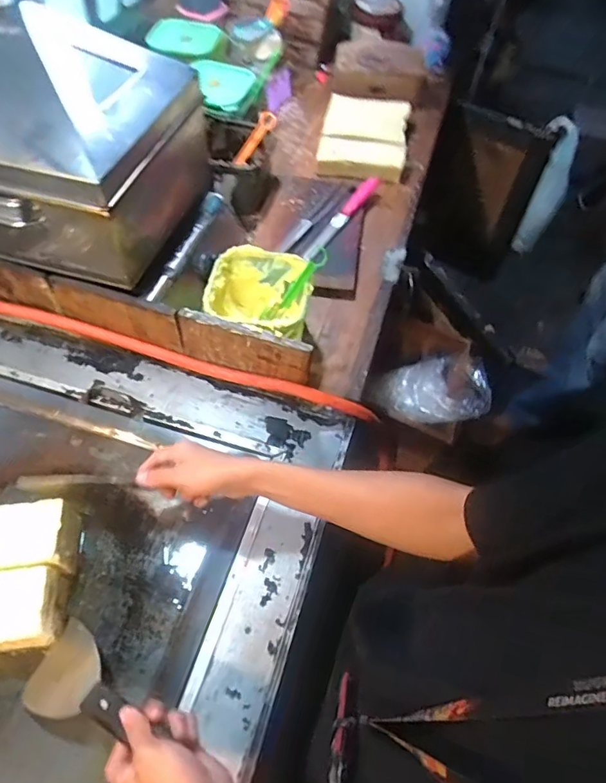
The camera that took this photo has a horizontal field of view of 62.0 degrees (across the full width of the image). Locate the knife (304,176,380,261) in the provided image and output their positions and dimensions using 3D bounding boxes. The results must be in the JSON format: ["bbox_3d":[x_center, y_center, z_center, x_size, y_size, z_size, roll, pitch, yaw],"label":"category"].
[{"bbox_3d":[0.084,-0.342,0.954,0.032,0.023,0.294,25,57,12],"label":"knife"}]

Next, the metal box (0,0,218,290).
[{"bbox_3d":[-0.328,-0.353,0.710,0.291,0.286,0.330,18,56,7],"label":"metal box"}]

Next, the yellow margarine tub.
[{"bbox_3d":[-0.064,-0.122,0.771,0.146,0.114,0.159,12,56,3],"label":"yellow margarine tub"}]

